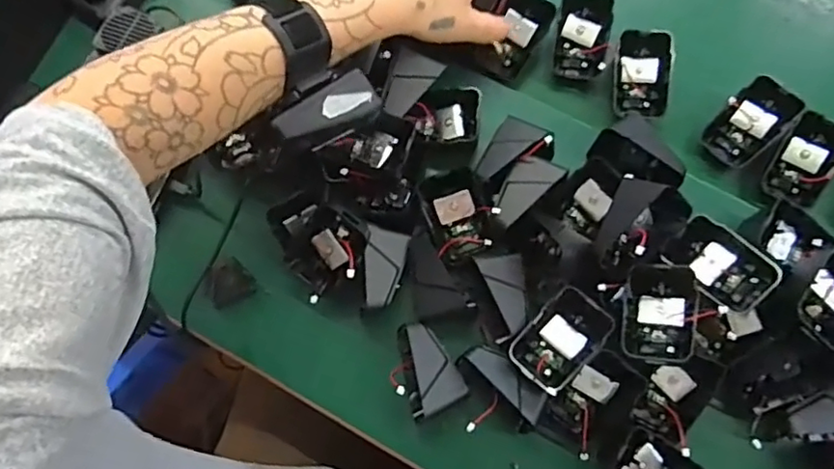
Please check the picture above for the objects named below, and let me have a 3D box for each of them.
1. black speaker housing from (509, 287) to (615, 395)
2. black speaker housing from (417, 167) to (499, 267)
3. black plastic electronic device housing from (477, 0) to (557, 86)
[{"bbox_3d":[0.100,0.074,0.424,0.043,0.035,0.071,42,79,11],"label":"black speaker housing"},{"bbox_3d":[0.032,-0.014,0.454,0.052,0.037,0.062,-17,75,-4],"label":"black speaker housing"},{"bbox_3d":[0.085,-0.166,0.506,0.040,0.021,0.074,28,104,8],"label":"black plastic electronic device housing"}]

